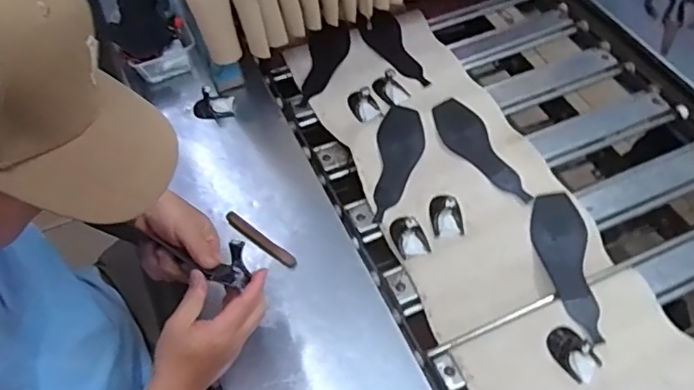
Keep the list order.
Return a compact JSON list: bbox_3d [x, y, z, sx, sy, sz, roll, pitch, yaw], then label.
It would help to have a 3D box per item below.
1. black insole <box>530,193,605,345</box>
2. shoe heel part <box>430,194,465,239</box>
[{"bbox_3d":[0.308,0.094,0.798,0.074,0.012,0.229,3,54,6],"label":"black insole"},{"bbox_3d":[0.151,0.022,0.843,0.049,0.032,0.067,-5,54,0],"label":"shoe heel part"}]

